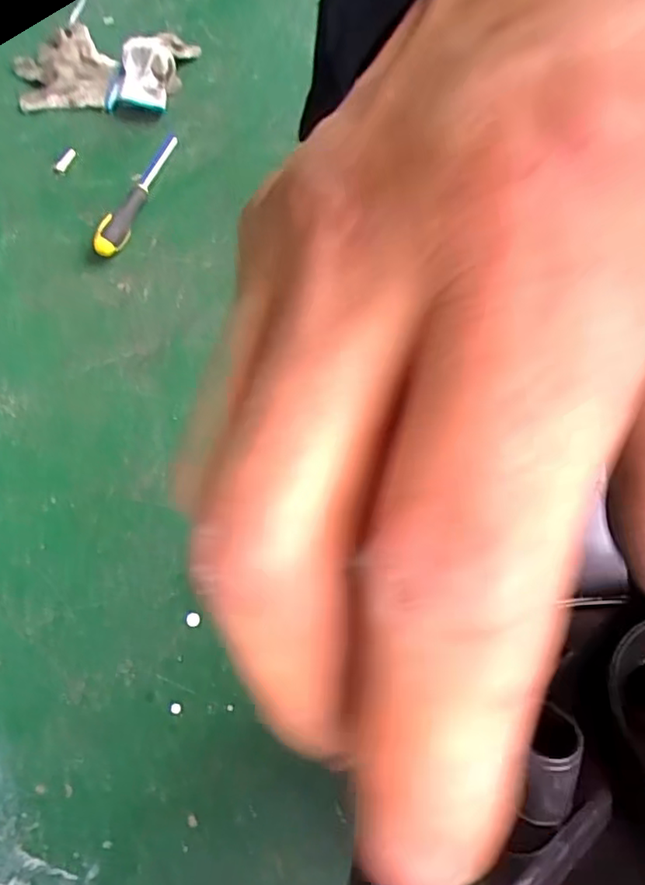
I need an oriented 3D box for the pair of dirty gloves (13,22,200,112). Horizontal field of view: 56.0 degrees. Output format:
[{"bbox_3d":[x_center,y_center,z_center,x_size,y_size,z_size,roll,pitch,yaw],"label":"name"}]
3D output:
[{"bbox_3d":[-0.286,-0.495,0.782,0.228,0.058,0.127,5,69,2],"label":"pair of dirty gloves"}]

